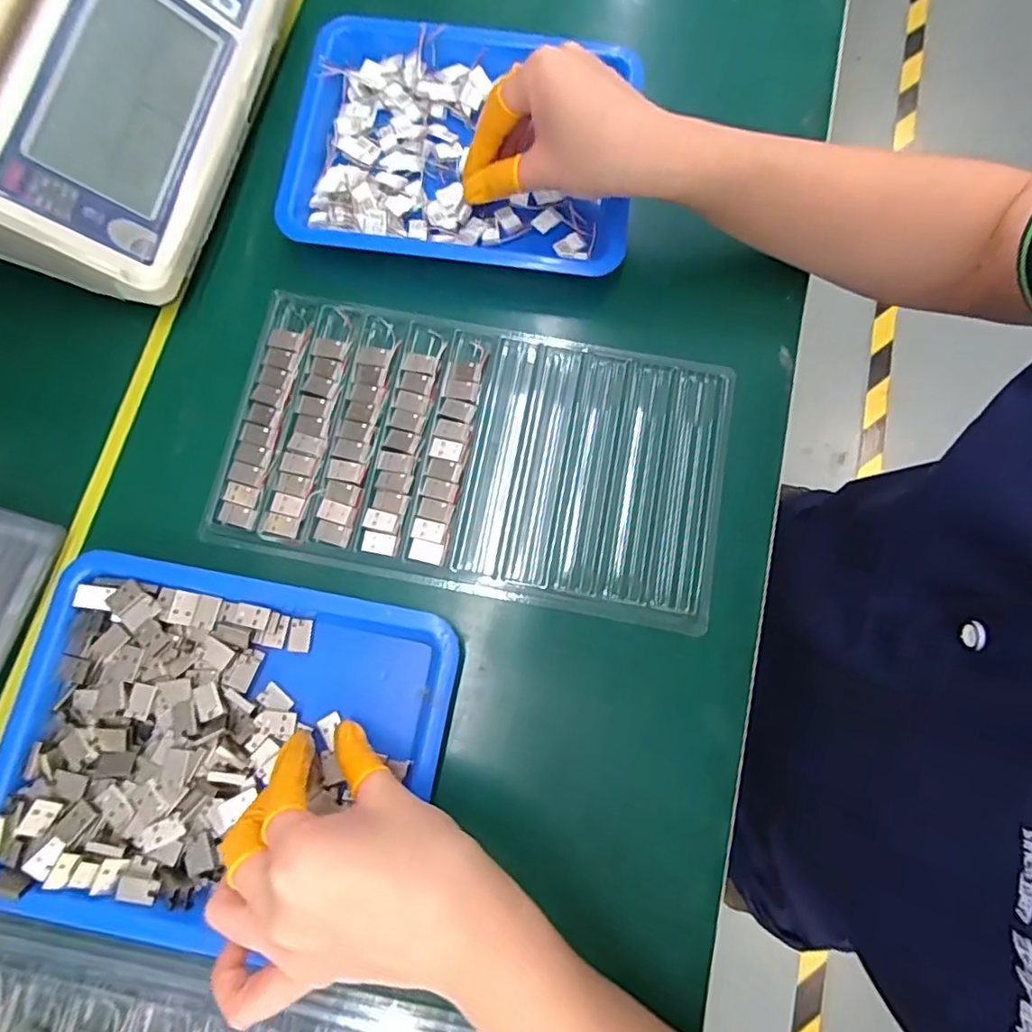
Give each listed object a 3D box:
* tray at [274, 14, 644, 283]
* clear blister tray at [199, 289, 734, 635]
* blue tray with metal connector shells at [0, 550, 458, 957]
[{"bbox_3d":[-0.036,-0.237,0.377,0.218,0.032,0.165,8,75,0],"label":"tray"},{"bbox_3d":[-0.024,-0.037,0.349,0.286,0.019,0.158,10,75,1],"label":"clear blister tray"},{"bbox_3d":[-0.150,0.119,0.301,0.213,0.027,0.169,11,75,1],"label":"blue tray with metal connector shells"}]

